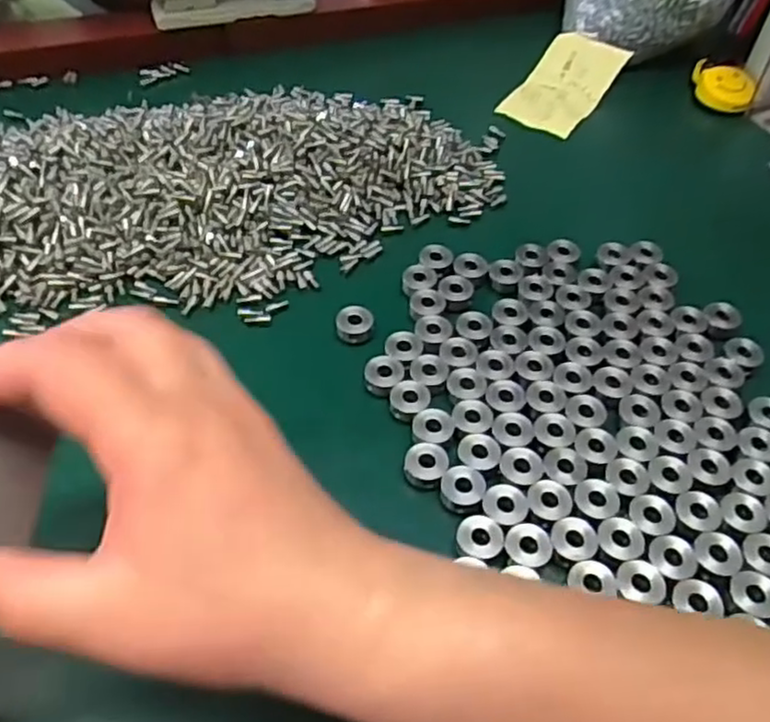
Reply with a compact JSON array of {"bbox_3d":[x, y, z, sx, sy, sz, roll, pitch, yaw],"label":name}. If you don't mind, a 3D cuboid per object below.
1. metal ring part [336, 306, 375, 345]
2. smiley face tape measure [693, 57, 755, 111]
[{"bbox_3d":[-0.016,-0.019,0.380,0.019,0.014,0.017,1,52,-5],"label":"metal ring part"},{"bbox_3d":[0.267,-0.217,0.560,0.039,0.017,0.048,9,52,2],"label":"smiley face tape measure"}]

